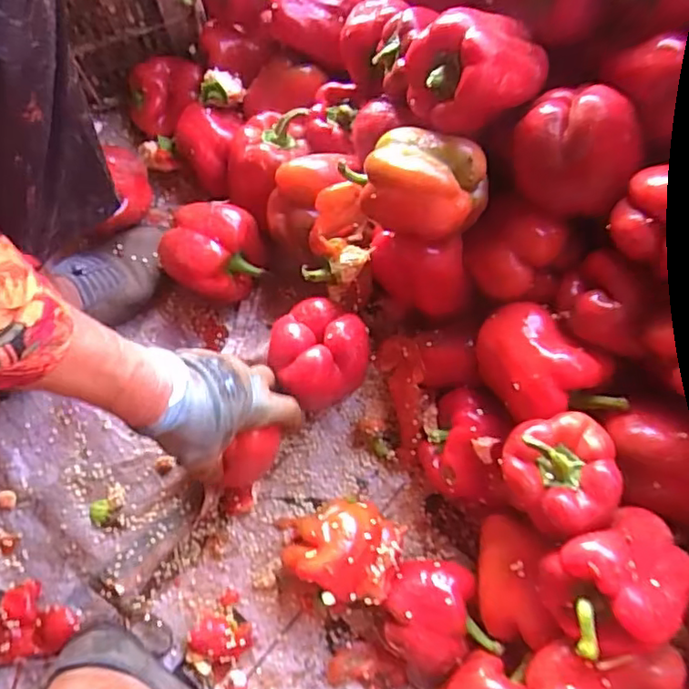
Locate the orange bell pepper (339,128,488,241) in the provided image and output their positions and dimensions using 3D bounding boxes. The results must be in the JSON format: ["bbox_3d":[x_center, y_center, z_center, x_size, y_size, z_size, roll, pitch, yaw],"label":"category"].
[{"bbox_3d":[0.061,-0.129,0.489,0.106,0.066,0.079,22,73,5],"label":"orange bell pepper"}]

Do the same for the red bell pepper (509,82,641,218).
[{"bbox_3d":[0.180,-0.156,0.477,0.096,0.069,0.085,25,74,6],"label":"red bell pepper"}]

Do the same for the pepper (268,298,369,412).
[{"bbox_3d":[-0.025,0.008,0.574,0.089,0.079,0.084,1,73,-2],"label":"pepper"}]

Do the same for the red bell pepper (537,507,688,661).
[{"bbox_3d":[0.201,0.171,0.435,0.104,0.065,0.086,-21,75,-8],"label":"red bell pepper"}]

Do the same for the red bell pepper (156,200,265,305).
[{"bbox_3d":[-0.136,-0.094,0.628,0.093,0.087,0.085,1,73,-2],"label":"red bell pepper"}]

